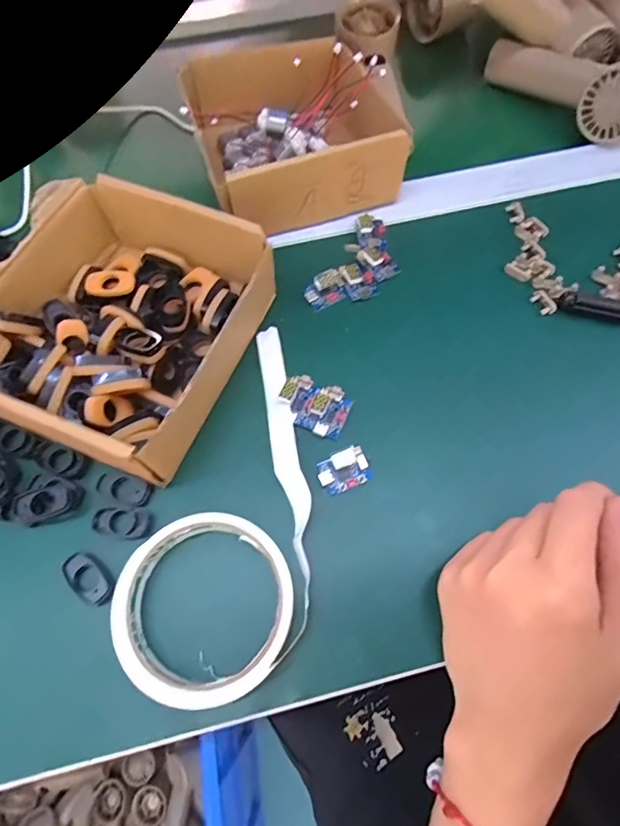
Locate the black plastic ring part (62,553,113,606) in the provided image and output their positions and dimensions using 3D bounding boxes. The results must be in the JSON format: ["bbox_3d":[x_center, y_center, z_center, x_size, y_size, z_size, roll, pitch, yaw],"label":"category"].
[{"bbox_3d":[-0.123,0.093,0.252,0.034,0.005,0.017,41,72,18],"label":"black plastic ring part"}]

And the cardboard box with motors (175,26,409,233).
[{"bbox_3d":[-0.013,-0.231,0.364,0.150,0.057,0.165,-15,66,-5],"label":"cardboard box with motors"}]

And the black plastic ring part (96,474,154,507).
[{"bbox_3d":[-0.112,0.046,0.274,0.032,0.006,0.017,18,67,10],"label":"black plastic ring part"}]

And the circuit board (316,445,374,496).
[{"bbox_3d":[0.020,0.035,0.275,0.030,0.008,0.022,-23,66,-9],"label":"circuit board"}]

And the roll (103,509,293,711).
[{"bbox_3d":[-0.056,0.101,0.239,0.094,0.013,0.091,-1,65,1],"label":"roll"}]

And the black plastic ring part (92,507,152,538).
[{"bbox_3d":[-0.111,0.064,0.265,0.033,0.005,0.016,2,65,3],"label":"black plastic ring part"}]

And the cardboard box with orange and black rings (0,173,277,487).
[{"bbox_3d":[-0.121,-0.061,0.287,0.151,0.049,0.162,20,67,11],"label":"cardboard box with orange and black rings"}]

